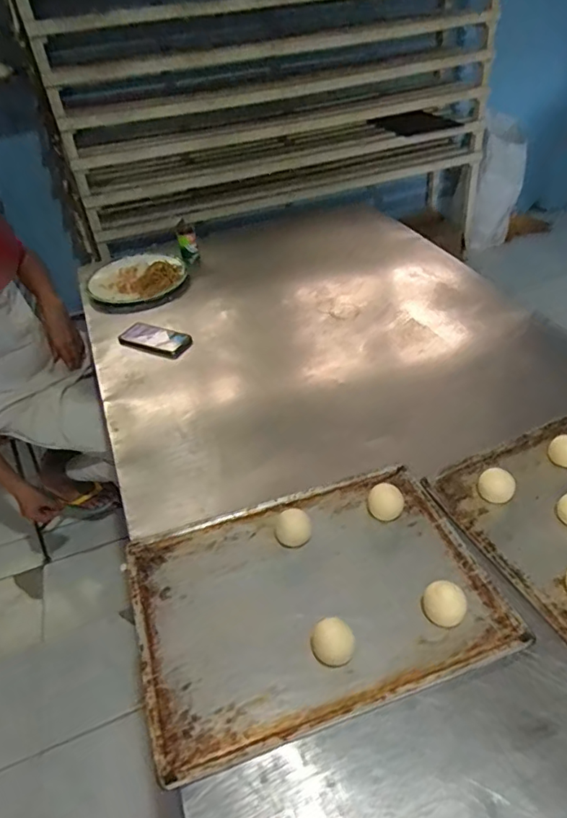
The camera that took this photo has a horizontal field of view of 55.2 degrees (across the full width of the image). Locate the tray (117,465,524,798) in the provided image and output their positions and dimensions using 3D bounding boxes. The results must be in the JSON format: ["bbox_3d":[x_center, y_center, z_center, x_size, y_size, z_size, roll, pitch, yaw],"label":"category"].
[{"bbox_3d":[0.036,0.232,0.714,0.444,0.029,0.324,-15,40,-12],"label":"tray"}]

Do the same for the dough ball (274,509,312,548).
[{"bbox_3d":[0.014,0.168,0.779,0.055,0.038,0.052,-3,39,2],"label":"dough ball"}]

